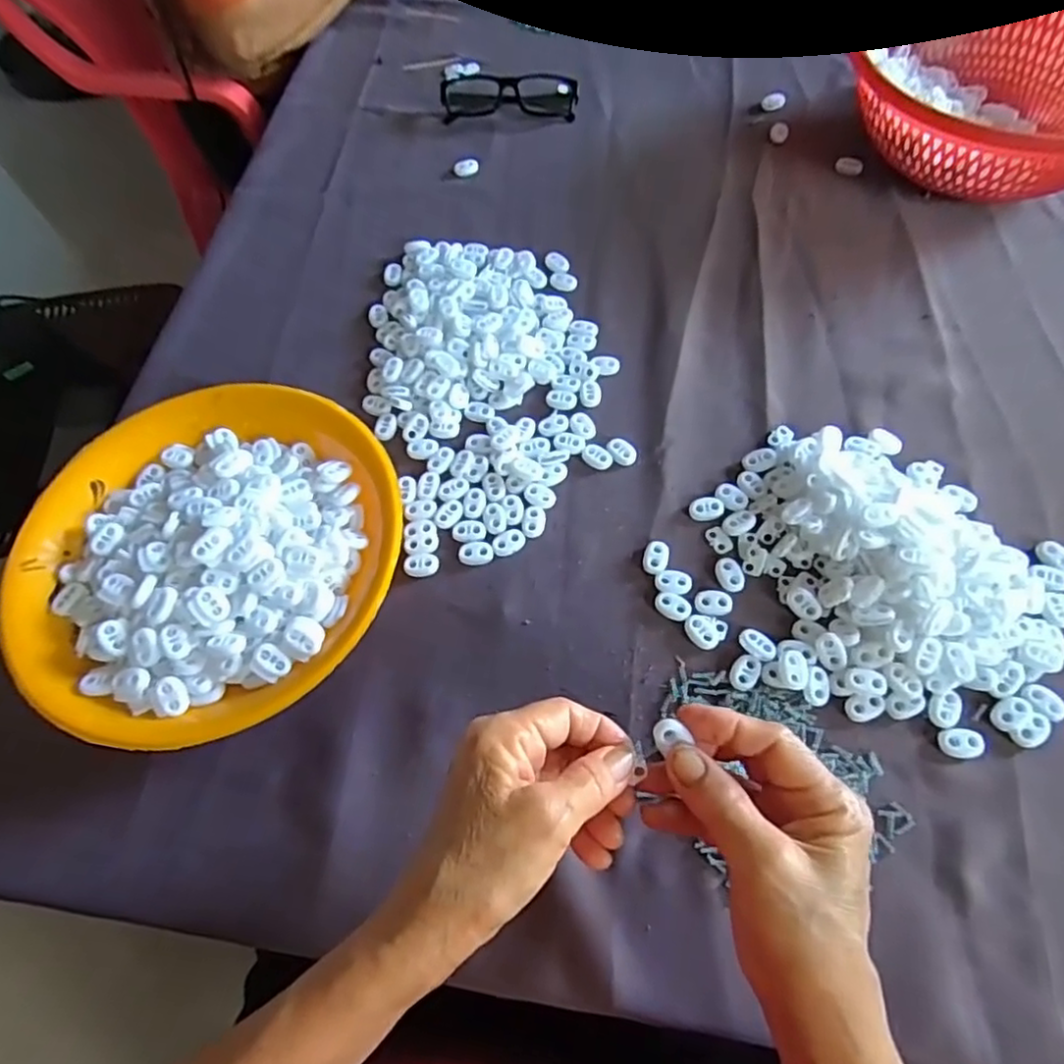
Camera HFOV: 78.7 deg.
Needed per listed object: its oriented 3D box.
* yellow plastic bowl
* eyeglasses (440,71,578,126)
[{"bbox_3d":[-0.203,0.006,0.414,0.229,0.045,0.240,-2,63,3],"label":"yellow plastic bowl"},{"bbox_3d":[-0.021,-0.423,0.632,0.130,0.029,0.034,3,63,6],"label":"eyeglasses"}]

